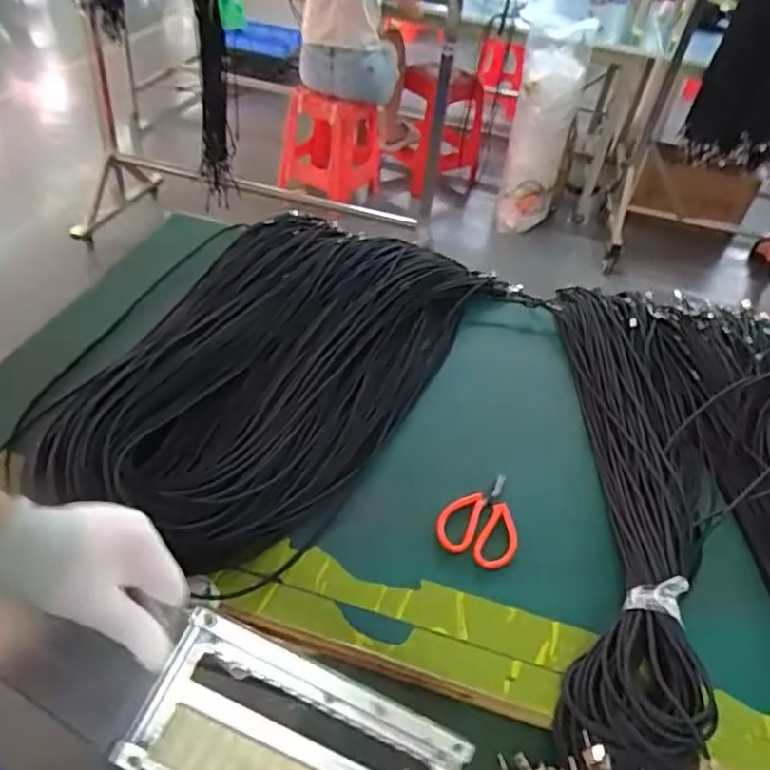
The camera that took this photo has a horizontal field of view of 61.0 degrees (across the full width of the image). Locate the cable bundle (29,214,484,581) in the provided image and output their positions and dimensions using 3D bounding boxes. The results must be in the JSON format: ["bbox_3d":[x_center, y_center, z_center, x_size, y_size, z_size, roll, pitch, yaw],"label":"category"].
[{"bbox_3d":[-0.114,-0.049,0.762,0.340,0.079,0.604,18,42,10],"label":"cable bundle"}]

